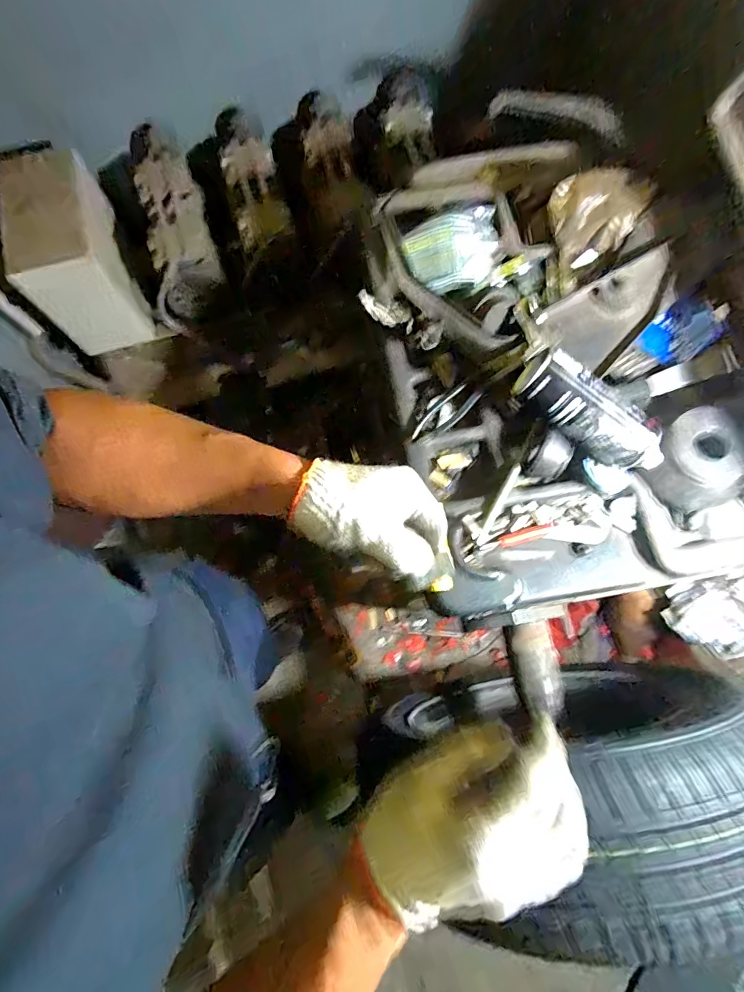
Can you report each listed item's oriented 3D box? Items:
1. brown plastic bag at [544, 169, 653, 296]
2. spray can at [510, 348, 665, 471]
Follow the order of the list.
[{"bbox_3d":[0.313,-0.379,0.630,0.122,0.089,0.104,-24,78,-6],"label":"brown plastic bag"},{"bbox_3d":[0.253,-0.091,0.519,0.189,0.053,0.064,36,79,-6],"label":"spray can"}]

